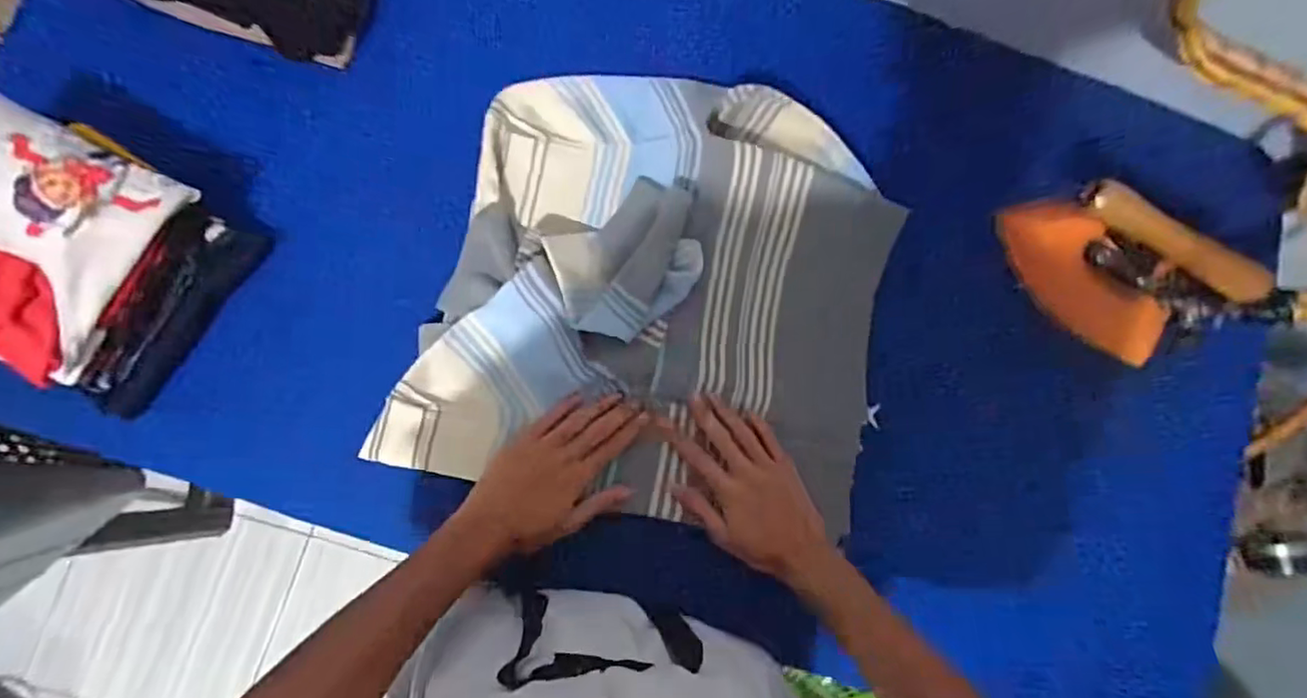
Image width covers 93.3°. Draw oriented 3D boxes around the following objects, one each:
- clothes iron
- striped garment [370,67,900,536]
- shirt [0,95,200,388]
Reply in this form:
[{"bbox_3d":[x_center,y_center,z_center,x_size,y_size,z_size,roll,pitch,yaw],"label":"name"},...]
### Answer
[{"bbox_3d":[0.460,-0.071,0.592,0.220,0.112,0.097,37,81,-1],"label":"clothes iron"},{"bbox_3d":[0.013,-0.053,0.569,0.402,0.070,0.384,12,82,-5],"label":"striped garment"},{"bbox_3d":[-0.471,-0.084,0.457,0.157,0.033,0.172,26,81,-3],"label":"shirt"}]

